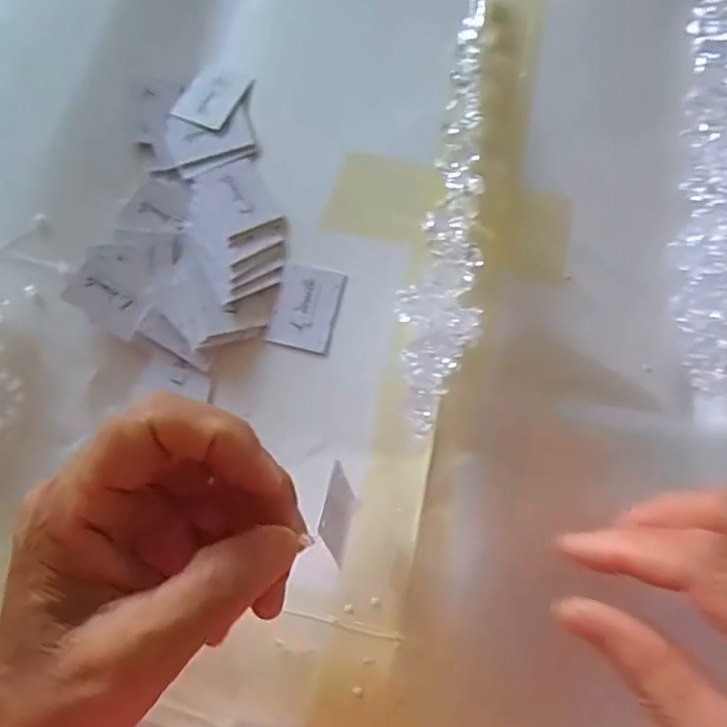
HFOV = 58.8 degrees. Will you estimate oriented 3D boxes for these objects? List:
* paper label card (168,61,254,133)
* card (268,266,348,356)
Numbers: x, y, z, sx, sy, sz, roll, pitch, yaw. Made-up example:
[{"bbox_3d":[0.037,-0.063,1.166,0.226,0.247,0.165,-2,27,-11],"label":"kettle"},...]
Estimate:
[{"bbox_3d":[-0.084,-0.149,0.360,0.033,0.004,0.043,22,69,14],"label":"paper label card"},{"bbox_3d":[-0.028,-0.028,0.310,0.031,0.004,0.041,14,78,8],"label":"card"}]

